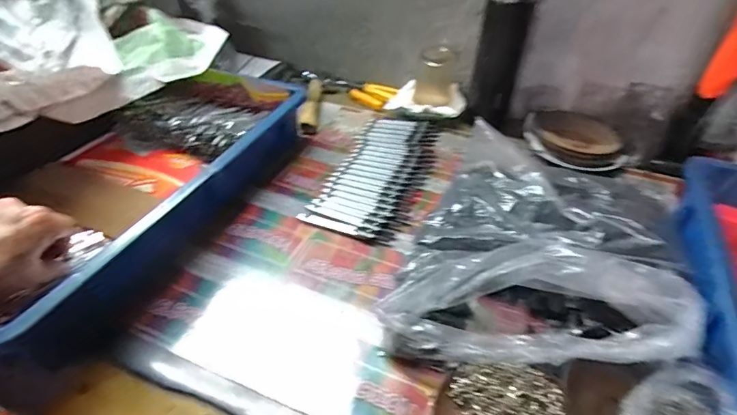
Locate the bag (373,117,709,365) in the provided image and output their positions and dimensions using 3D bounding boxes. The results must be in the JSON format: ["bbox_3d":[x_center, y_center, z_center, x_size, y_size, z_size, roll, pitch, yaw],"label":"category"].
[{"bbox_3d":[0.172,0.037,0.401,0.242,0.060,0.305,15,43,19],"label":"bag"}]

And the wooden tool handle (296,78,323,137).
[{"bbox_3d":[-0.089,-0.164,0.647,0.026,0.033,0.148,1,41,3],"label":"wooden tool handle"}]

